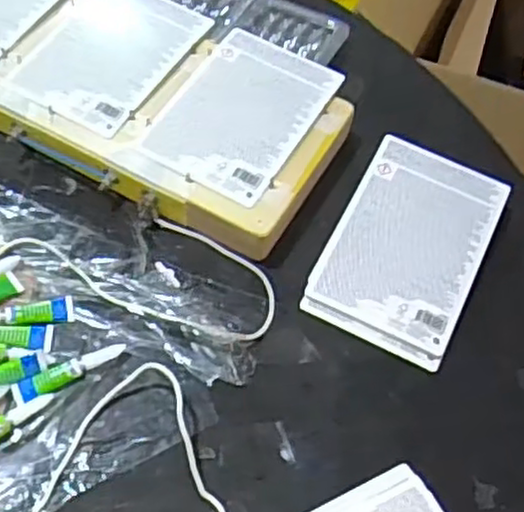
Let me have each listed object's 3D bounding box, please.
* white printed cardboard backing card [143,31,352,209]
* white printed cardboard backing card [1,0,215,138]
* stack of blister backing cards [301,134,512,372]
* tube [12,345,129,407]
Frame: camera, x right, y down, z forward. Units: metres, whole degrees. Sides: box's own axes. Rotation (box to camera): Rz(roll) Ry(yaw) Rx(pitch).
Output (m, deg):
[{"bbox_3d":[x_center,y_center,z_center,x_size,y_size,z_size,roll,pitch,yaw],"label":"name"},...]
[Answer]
[{"bbox_3d":[-0.014,-0.127,0.621,0.114,0.010,0.172,28,62,12],"label":"white printed cardboard backing card"},{"bbox_3d":[-0.130,-0.186,0.652,0.123,0.011,0.183,27,60,11],"label":"white printed cardboard backing card"},{"bbox_3d":[0.120,-0.011,0.588,0.116,0.010,0.181,24,69,12],"label":"stack of blister backing cards"},{"bbox_3d":[-0.139,0.083,0.520,0.081,0.009,0.016,-25,62,-19],"label":"tube"}]

